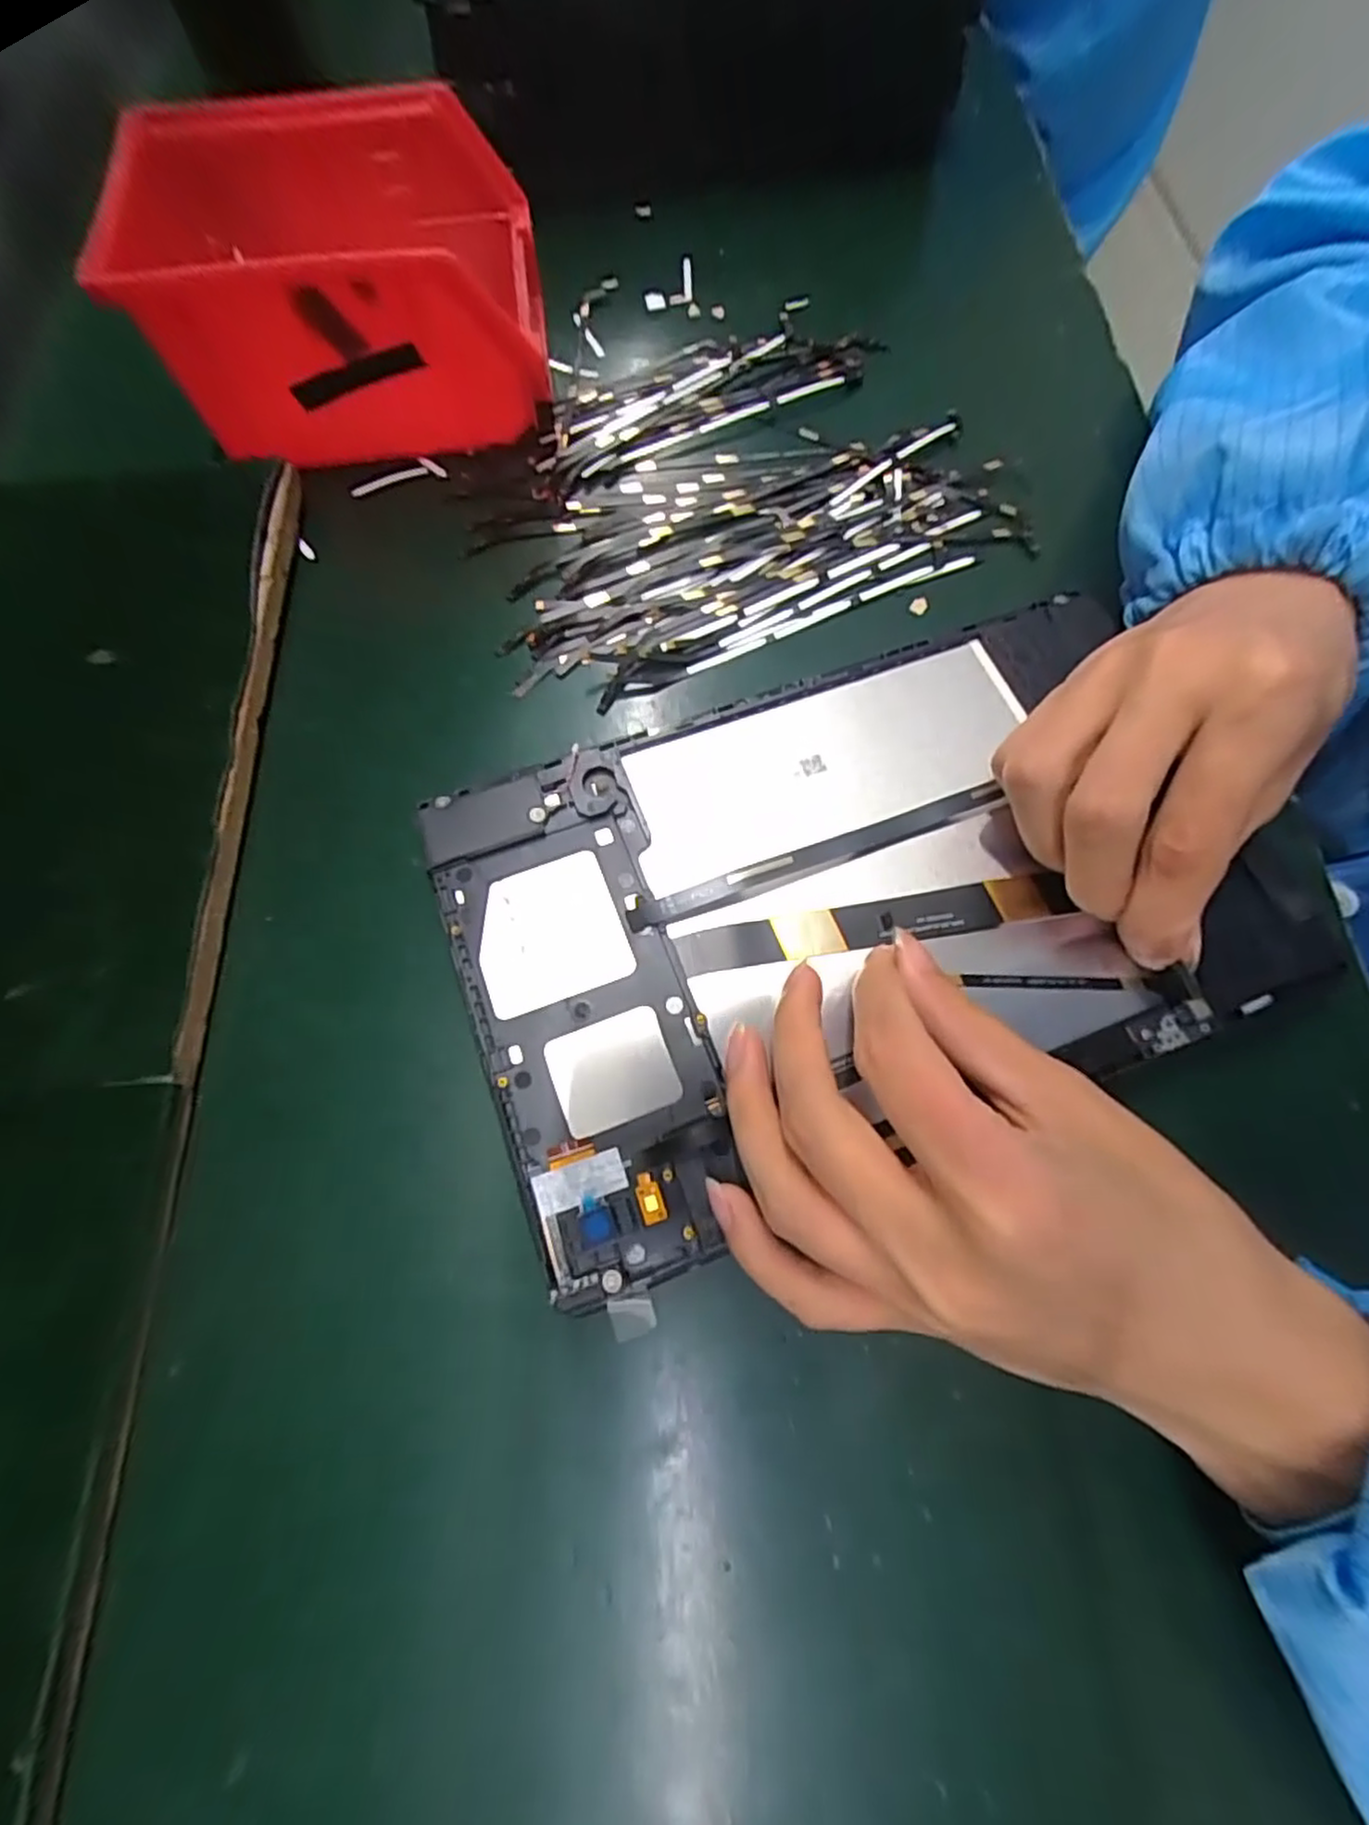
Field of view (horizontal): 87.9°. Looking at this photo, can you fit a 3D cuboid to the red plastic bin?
[{"bbox_3d":[-0.130,-0.239,0.280,0.141,0.076,0.107,-7,69,-1],"label":"red plastic bin"}]

